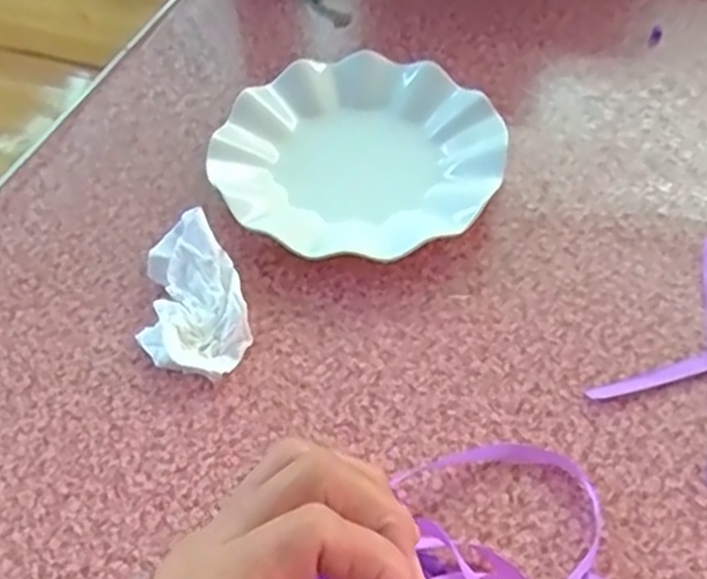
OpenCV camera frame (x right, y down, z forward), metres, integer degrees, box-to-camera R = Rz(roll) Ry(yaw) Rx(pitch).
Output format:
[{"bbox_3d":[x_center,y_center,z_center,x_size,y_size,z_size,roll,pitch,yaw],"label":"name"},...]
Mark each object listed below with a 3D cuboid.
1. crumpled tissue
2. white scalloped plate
[{"bbox_3d":[-0.095,0.004,0.438,0.058,0.029,0.097,-14,54,-8],"label":"crumpled tissue"},{"bbox_3d":[0.002,-0.087,0.502,0.178,0.028,0.171,-1,54,1],"label":"white scalloped plate"}]

